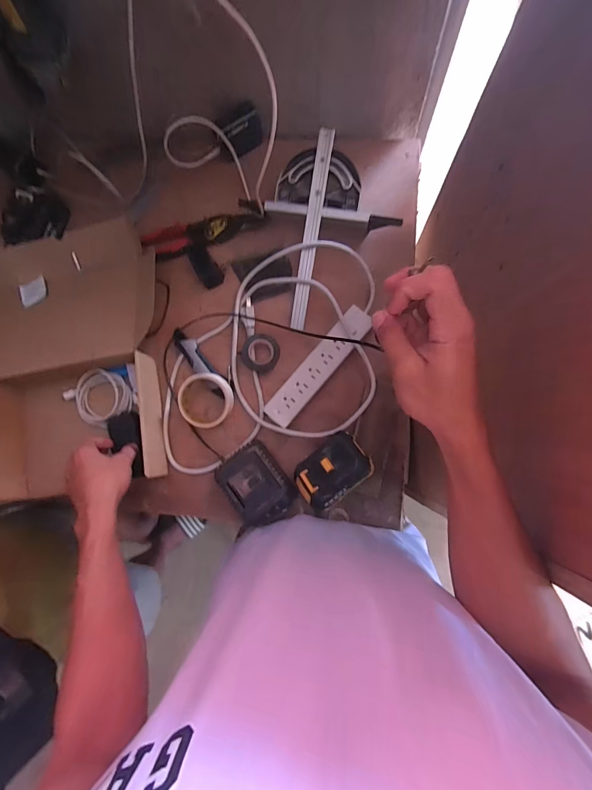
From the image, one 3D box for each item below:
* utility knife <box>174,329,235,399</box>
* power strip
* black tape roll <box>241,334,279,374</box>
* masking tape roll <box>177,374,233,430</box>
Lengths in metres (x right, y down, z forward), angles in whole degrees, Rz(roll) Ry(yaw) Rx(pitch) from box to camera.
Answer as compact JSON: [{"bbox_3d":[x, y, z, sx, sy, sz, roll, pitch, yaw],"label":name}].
[{"bbox_3d":[-0.163,-0.055,0.610,0.034,0.024,0.146,-42,80,-2],"label":"utility knife"},{"bbox_3d":[0.039,-0.046,0.594,0.046,0.028,0.230,41,87,9],"label":"power strip"},{"bbox_3d":[-0.060,-0.071,0.599,0.054,0.029,0.061,18,84,8],"label":"black tape roll"},{"bbox_3d":[-0.151,0.009,0.595,0.087,0.034,0.090,-1,82,5],"label":"masking tape roll"}]

